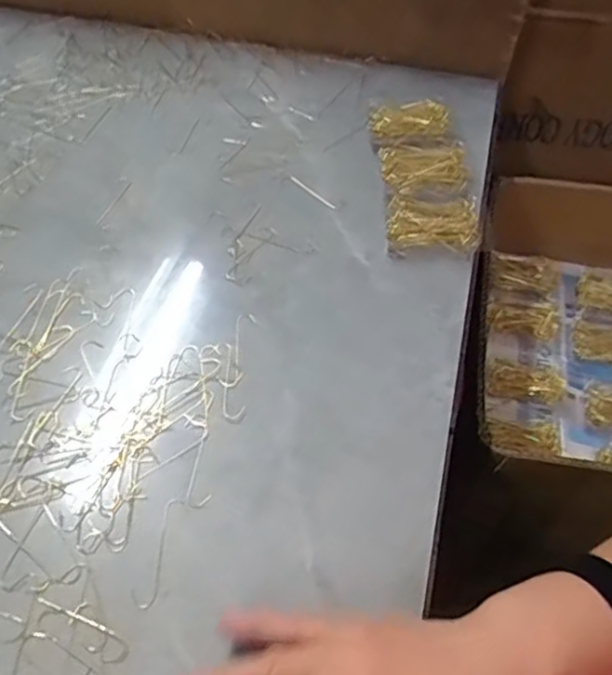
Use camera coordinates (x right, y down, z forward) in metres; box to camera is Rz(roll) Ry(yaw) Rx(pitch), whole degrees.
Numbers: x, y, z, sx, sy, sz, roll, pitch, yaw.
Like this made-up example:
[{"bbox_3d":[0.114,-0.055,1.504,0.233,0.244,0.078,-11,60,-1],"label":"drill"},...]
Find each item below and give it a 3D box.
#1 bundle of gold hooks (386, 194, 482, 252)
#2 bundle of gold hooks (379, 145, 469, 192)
[{"bbox_3d":[0.100,-0.091,0.523,0.070,0.016,0.044,4,53,4],"label":"bundle of gold hooks"},{"bbox_3d":[0.100,-0.145,0.557,0.072,0.010,0.049,3,53,2],"label":"bundle of gold hooks"}]

